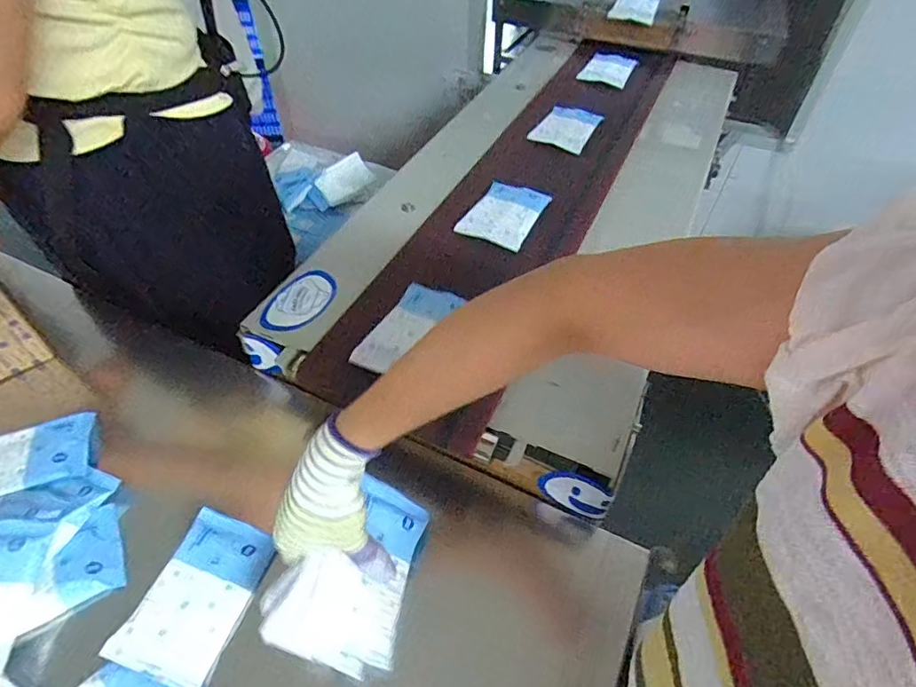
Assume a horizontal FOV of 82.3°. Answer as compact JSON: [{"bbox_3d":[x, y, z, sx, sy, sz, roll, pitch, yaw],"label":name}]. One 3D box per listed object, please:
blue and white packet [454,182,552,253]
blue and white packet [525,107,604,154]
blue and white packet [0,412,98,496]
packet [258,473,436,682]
[{"bbox_3d":[0.063,-0.173,0.692,0.084,0.009,0.122,23,54,16],"label":"blue and white packet"},{"bbox_3d":[0.181,-0.355,0.858,0.084,0.022,0.122,27,55,19],"label":"blue and white packet"},{"bbox_3d":[-0.444,0.116,0.531,0.123,0.009,0.085,-19,54,-16],"label":"blue and white packet"},{"bbox_3d":[-0.082,0.187,0.435,0.098,0.025,0.140,37,52,-22],"label":"packet"}]

